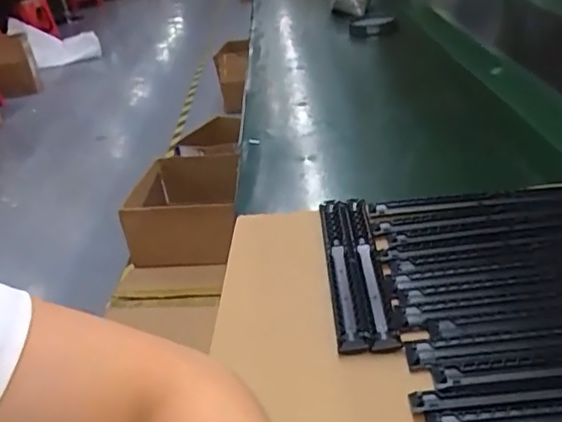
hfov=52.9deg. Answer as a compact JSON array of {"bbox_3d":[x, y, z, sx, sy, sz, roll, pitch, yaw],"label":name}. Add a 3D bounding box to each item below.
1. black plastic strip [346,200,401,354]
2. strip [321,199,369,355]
[{"bbox_3d":[0.081,0.047,0.544,0.022,0.011,0.237,-5,29,3],"label":"black plastic strip"},{"bbox_3d":[0.058,0.052,0.544,0.027,0.014,0.227,-5,29,3],"label":"strip"}]

